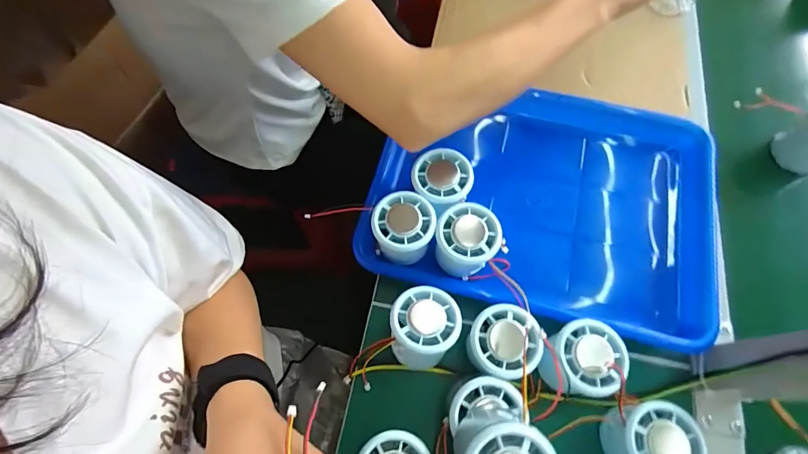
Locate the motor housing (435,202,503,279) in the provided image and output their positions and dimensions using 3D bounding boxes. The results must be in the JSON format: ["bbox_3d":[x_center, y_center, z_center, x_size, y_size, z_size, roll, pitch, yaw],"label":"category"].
[{"bbox_3d":[0.056,0.013,0.376,0.055,0.053,0.052,6,67,2],"label":"motor housing"}]

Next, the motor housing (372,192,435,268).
[{"bbox_3d":[-0.001,0.005,0.378,0.057,0.050,0.059,-6,67,-4],"label":"motor housing"}]

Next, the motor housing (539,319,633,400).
[{"bbox_3d":[0.150,0.114,0.349,0.059,0.071,0.056,-6,67,-4],"label":"motor housing"}]

